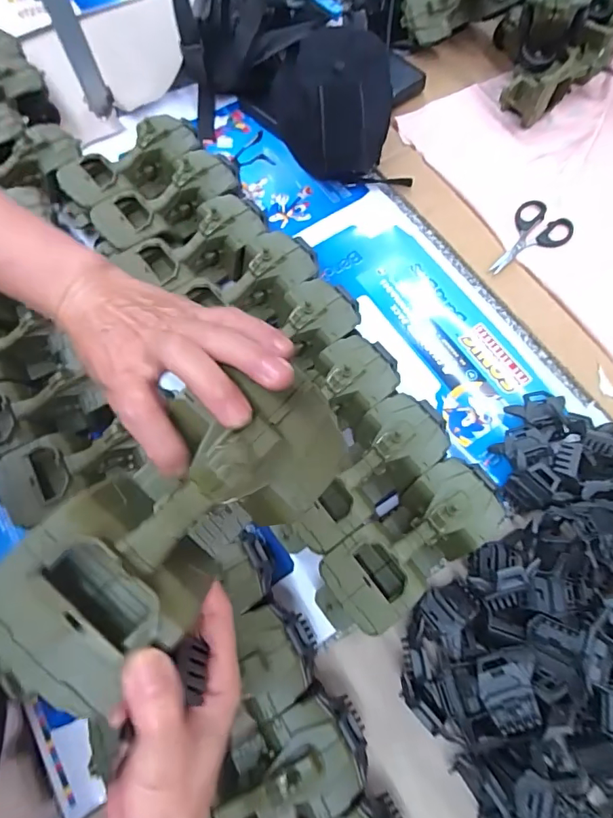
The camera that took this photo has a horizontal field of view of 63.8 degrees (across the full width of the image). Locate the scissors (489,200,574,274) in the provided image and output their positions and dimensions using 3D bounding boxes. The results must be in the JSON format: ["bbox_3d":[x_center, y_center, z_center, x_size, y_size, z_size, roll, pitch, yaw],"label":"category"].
[{"bbox_3d":[0.280,-0.210,0.622,0.072,0.008,0.123,38,74,14],"label":"scissors"}]

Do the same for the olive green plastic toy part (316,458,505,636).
[{"bbox_3d":[0.095,0.129,0.464,0.193,0.074,0.083,-34,72,-11],"label":"olive green plastic toy part"}]

